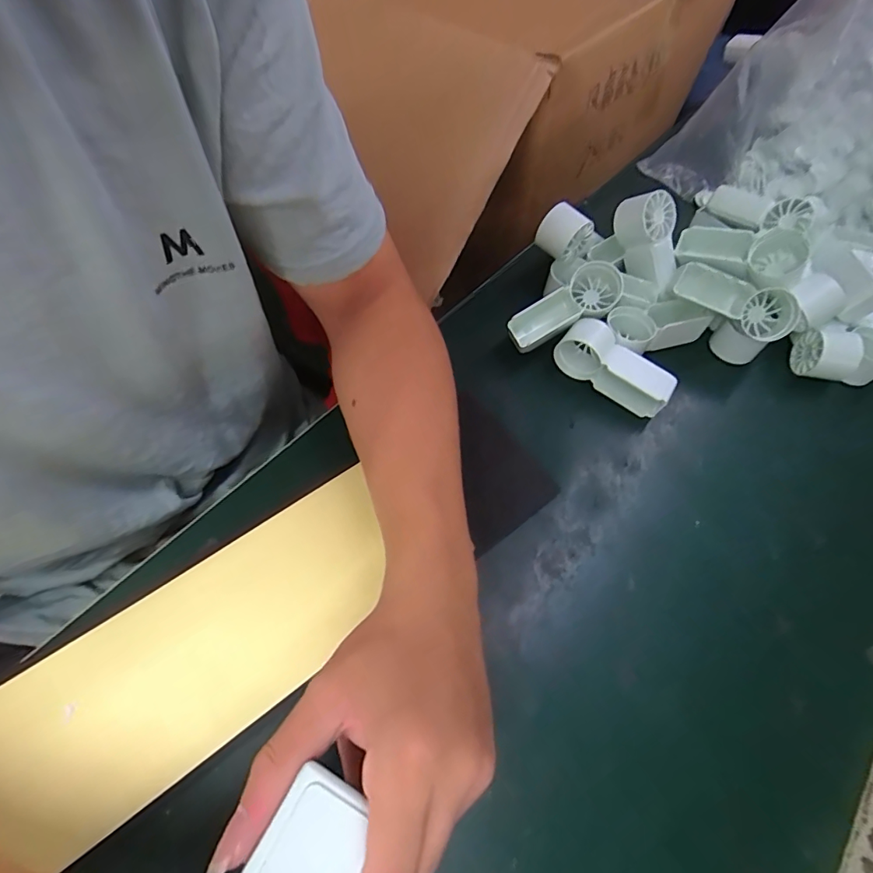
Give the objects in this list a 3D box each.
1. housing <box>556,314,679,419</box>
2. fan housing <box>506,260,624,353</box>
[{"bbox_3d":[0.144,-0.055,0.387,0.096,0.038,0.041,40,65,17],"label":"housing"},{"bbox_3d":[0.105,-0.105,0.399,0.098,0.033,0.045,-33,67,-6],"label":"fan housing"}]

